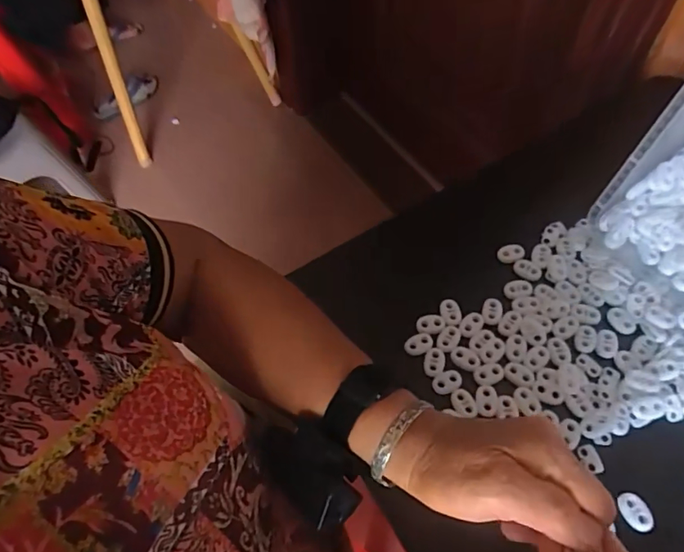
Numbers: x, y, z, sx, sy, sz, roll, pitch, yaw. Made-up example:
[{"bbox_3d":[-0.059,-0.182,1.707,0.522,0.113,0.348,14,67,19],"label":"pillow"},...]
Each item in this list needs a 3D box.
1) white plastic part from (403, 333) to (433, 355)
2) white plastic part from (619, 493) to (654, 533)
[{"bbox_3d":[0.060,0.053,0.380,0.023,0.005,0.015,-20,61,-8],"label":"white plastic part"},{"bbox_3d":[0.189,0.152,0.316,0.017,0.004,0.023,-25,62,-11],"label":"white plastic part"}]

